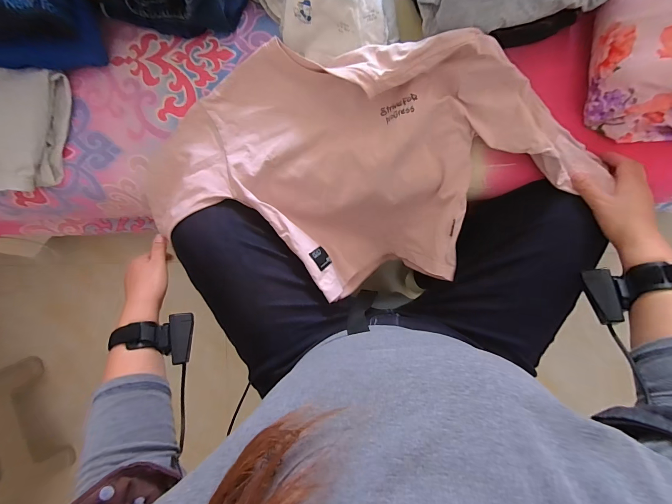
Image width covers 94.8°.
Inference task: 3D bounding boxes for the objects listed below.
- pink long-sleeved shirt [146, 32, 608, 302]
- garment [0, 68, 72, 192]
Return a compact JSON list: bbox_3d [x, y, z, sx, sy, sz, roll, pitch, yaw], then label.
[{"bbox_3d":[0.021,-0.116,0.509,0.594,0.202,0.329,8,92,3],"label":"pink long-sleeved shirt"},{"bbox_3d":[-0.505,-0.188,0.483,0.150,0.042,0.190,4,92,3],"label":"garment"}]

